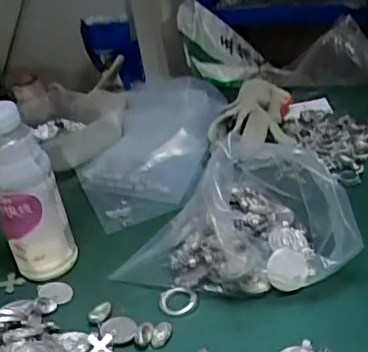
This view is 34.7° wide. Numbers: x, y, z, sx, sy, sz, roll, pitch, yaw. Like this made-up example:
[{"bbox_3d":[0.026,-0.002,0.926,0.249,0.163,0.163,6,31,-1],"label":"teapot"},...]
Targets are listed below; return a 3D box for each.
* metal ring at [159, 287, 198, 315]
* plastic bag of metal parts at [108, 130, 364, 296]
[{"bbox_3d":[-0.007,0.125,0.586,0.038,0.007,0.034,7,46,20],"label":"metal ring"},{"bbox_3d":[0.055,0.034,0.601,0.238,0.118,0.139,4,33,20],"label":"plastic bag of metal parts"}]

